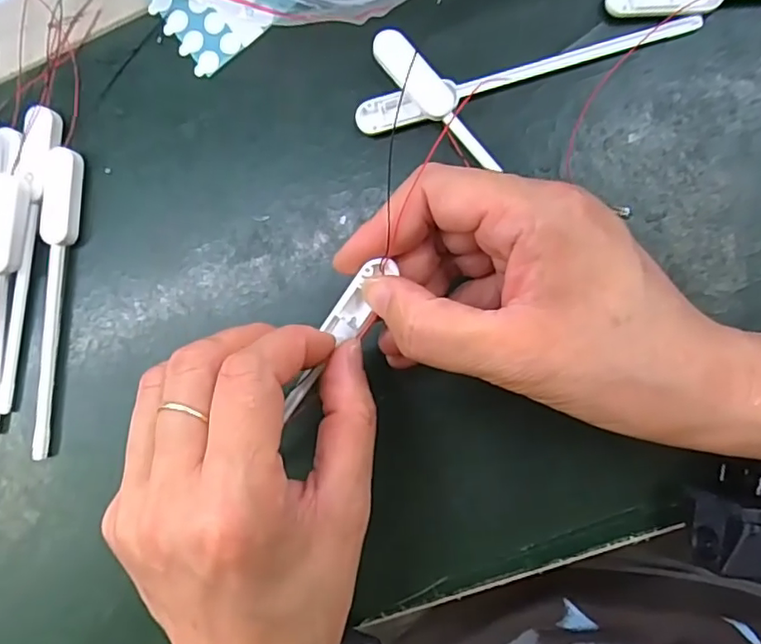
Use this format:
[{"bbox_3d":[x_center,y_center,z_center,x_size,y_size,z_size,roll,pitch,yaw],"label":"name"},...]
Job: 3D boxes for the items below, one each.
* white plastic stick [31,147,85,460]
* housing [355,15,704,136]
[{"bbox_3d":[-0.156,-0.009,0.276,0.015,0.010,0.143,7,88,9],"label":"white plastic stick"},{"bbox_3d":[0.061,-0.104,0.249,0.145,0.008,0.015,-12,85,8],"label":"housing"}]

